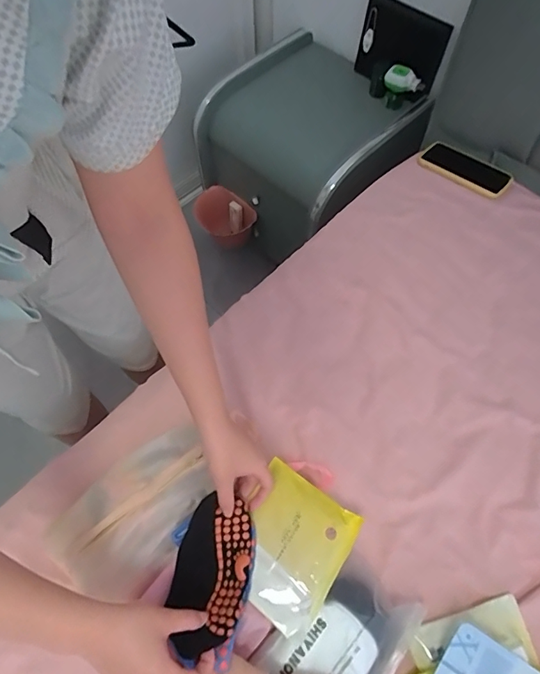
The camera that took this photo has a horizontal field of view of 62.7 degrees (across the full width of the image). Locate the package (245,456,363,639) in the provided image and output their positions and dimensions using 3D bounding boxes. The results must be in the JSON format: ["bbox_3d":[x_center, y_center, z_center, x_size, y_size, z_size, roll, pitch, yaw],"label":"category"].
[{"bbox_3d":[0.021,0.239,0.512,0.122,0.015,0.144,32,68,16],"label":"package"}]

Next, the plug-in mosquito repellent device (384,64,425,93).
[{"bbox_3d":[0.310,-0.596,1.028,0.092,0.046,0.034,35,68,18],"label":"plug-in mosquito repellent device"}]

